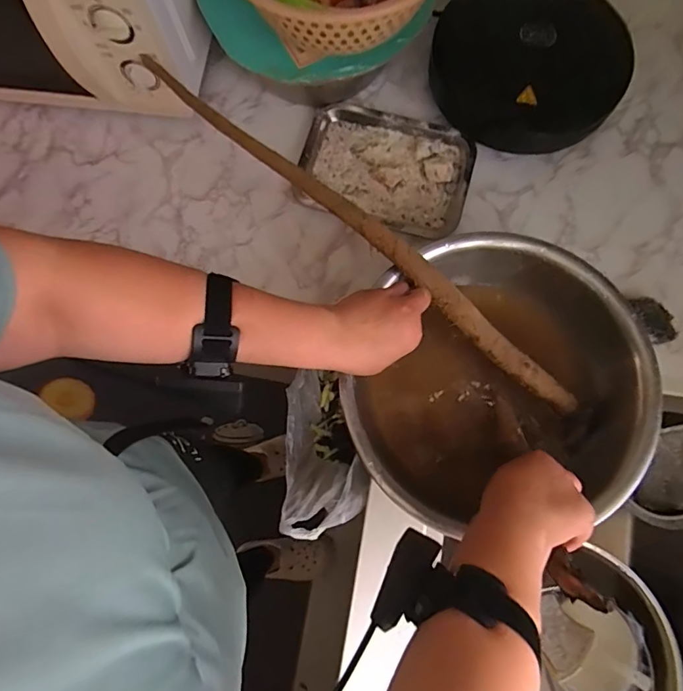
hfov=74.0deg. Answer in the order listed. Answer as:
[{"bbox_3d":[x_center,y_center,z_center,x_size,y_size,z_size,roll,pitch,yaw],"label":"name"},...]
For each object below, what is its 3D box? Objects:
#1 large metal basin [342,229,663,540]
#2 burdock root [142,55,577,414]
[{"bbox_3d":[0.196,0.044,0.582,0.314,0.180,0.308,16,78,5],"label":"large metal basin"},{"bbox_3d":[0.033,-0.128,0.529,0.636,0.047,0.032,40,80,-2],"label":"burdock root"}]

